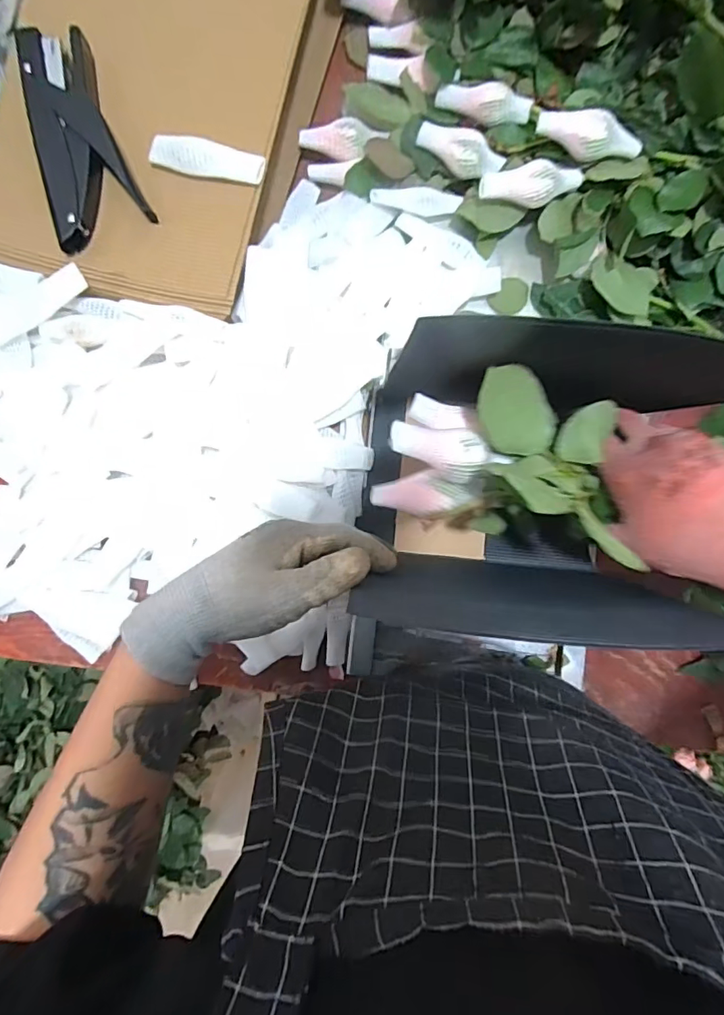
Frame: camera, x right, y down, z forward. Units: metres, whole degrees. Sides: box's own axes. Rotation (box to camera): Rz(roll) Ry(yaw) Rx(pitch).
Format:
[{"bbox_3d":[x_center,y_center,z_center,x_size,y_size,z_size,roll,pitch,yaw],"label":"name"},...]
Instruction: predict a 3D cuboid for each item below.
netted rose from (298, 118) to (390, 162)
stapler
[{"bbox_3d":[-0.016,-0.332,0.454,0.078,0.023,0.026,6,89,11],"label":"netted rose"},{"bbox_3d":[-0.221,-0.280,0.386,0.071,0.024,0.146,-21,91,-3],"label":"stapler"}]

